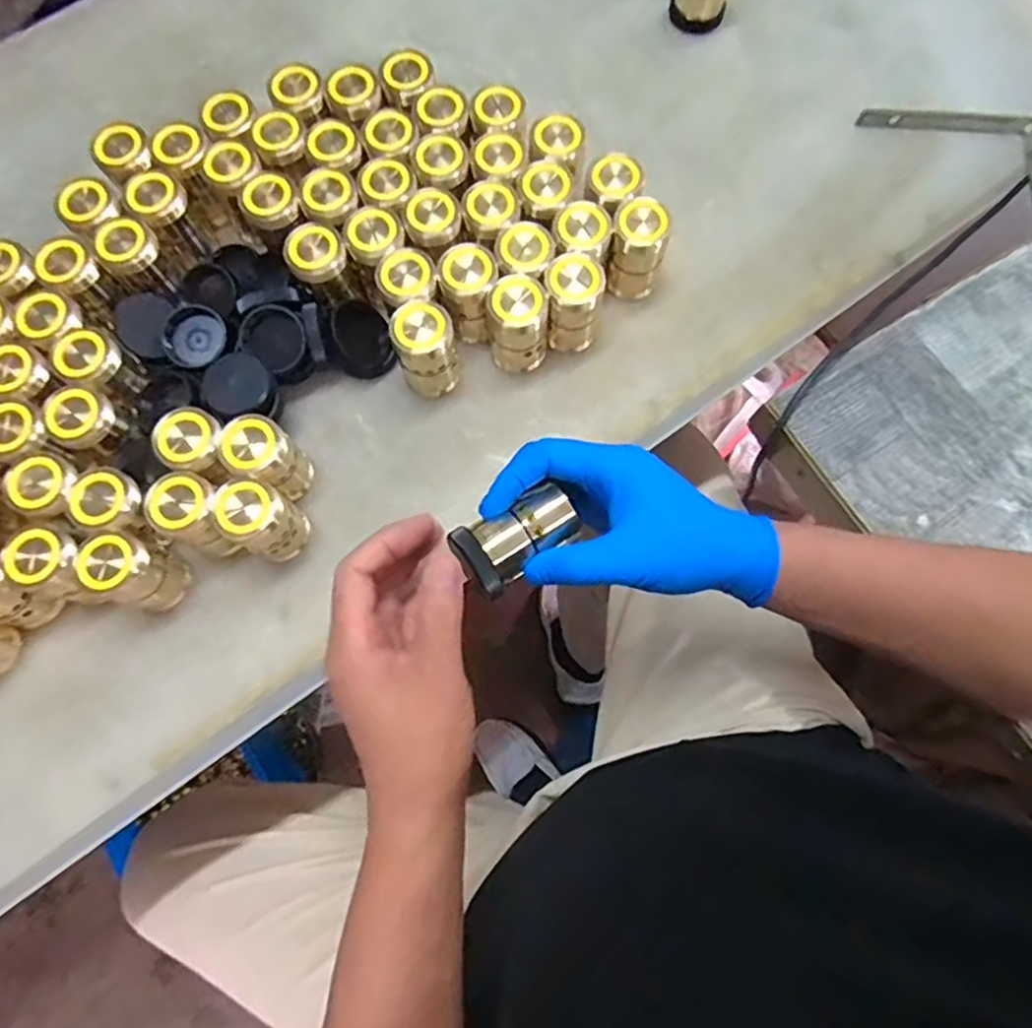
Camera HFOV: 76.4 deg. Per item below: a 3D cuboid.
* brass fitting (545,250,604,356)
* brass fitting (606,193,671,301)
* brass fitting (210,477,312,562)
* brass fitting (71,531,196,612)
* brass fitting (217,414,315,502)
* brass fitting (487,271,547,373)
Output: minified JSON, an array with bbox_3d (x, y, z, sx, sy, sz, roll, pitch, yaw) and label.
[{"bbox_3d":[0.039,-0.144,0.444,0.035,0.070,0.039,8,74,3],"label":"brass fitting"},{"bbox_3d":[0.084,-0.183,0.451,0.034,0.066,0.034,0,74,0],"label":"brass fitting"},{"bbox_3d":[-0.156,0.004,0.406,0.037,0.075,0.038,0,74,0],"label":"brass fitting"},{"bbox_3d":[-0.231,0.036,0.400,0.033,0.069,0.034,0,74,0],"label":"brass fitting"},{"bbox_3d":[-0.157,-0.033,0.419,0.038,0.073,0.034,-40,78,-10],"label":"brass fitting"},{"bbox_3d":[0.001,-0.126,0.436,0.035,0.076,0.035,-8,74,-2],"label":"brass fitting"}]

